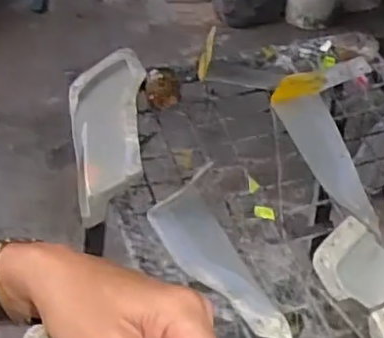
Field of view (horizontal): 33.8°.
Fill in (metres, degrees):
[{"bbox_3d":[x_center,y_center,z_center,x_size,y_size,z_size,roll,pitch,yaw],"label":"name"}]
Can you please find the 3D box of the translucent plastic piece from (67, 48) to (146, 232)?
[{"bbox_3d":[-0.144,-0.080,1.119,0.138,0.050,0.346,-17,46,2],"label":"translucent plastic piece"}]

